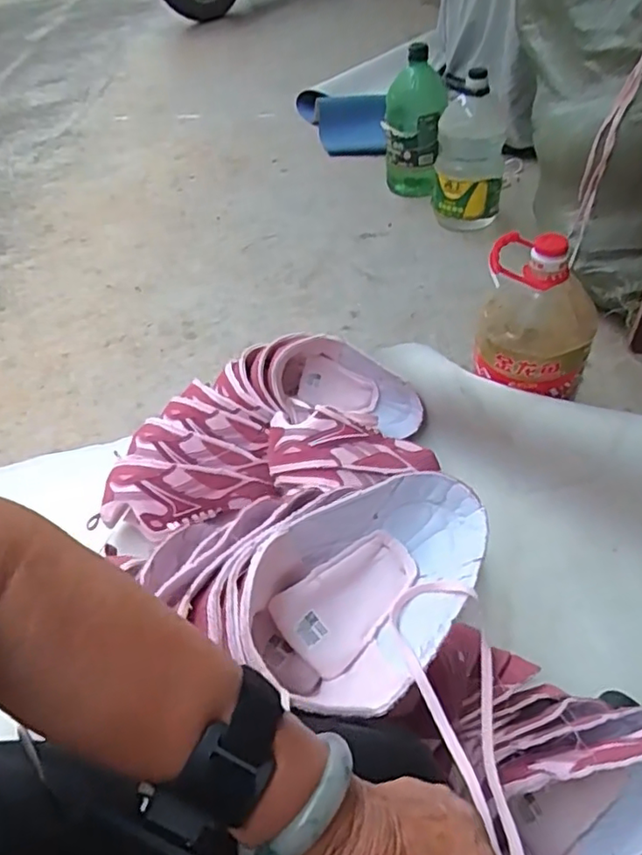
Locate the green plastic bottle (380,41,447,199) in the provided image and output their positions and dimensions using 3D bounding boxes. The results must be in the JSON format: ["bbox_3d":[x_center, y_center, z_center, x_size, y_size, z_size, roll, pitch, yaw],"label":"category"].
[{"bbox_3d":[0.240,-0.776,1.546,0.148,0.321,0.140,1,46,9],"label":"green plastic bottle"}]

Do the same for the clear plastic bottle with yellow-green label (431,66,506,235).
[{"bbox_3d":[0.352,-0.634,1.417,0.156,0.321,0.122,1,46,9],"label":"clear plastic bottle with yellow-green label"}]

